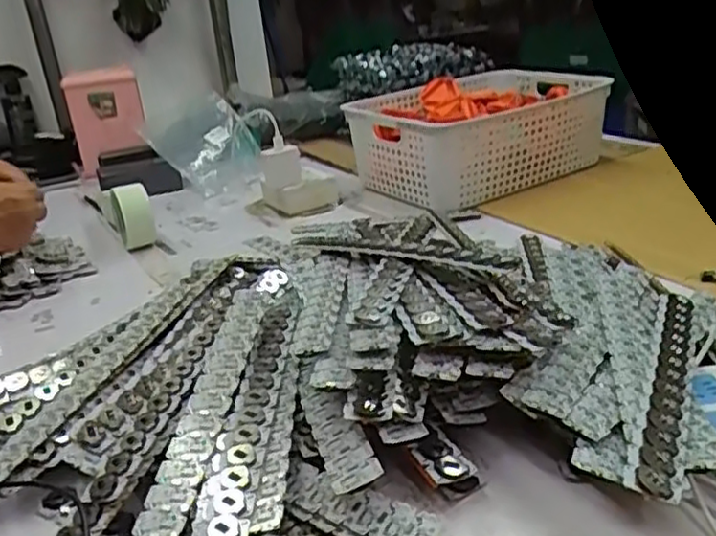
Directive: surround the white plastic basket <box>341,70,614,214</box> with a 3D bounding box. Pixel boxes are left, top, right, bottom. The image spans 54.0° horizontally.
[{"bbox_3d":[0.182,-0.201,1.052,0.343,0.126,0.262,-18,25,-28],"label":"white plastic basket"}]

